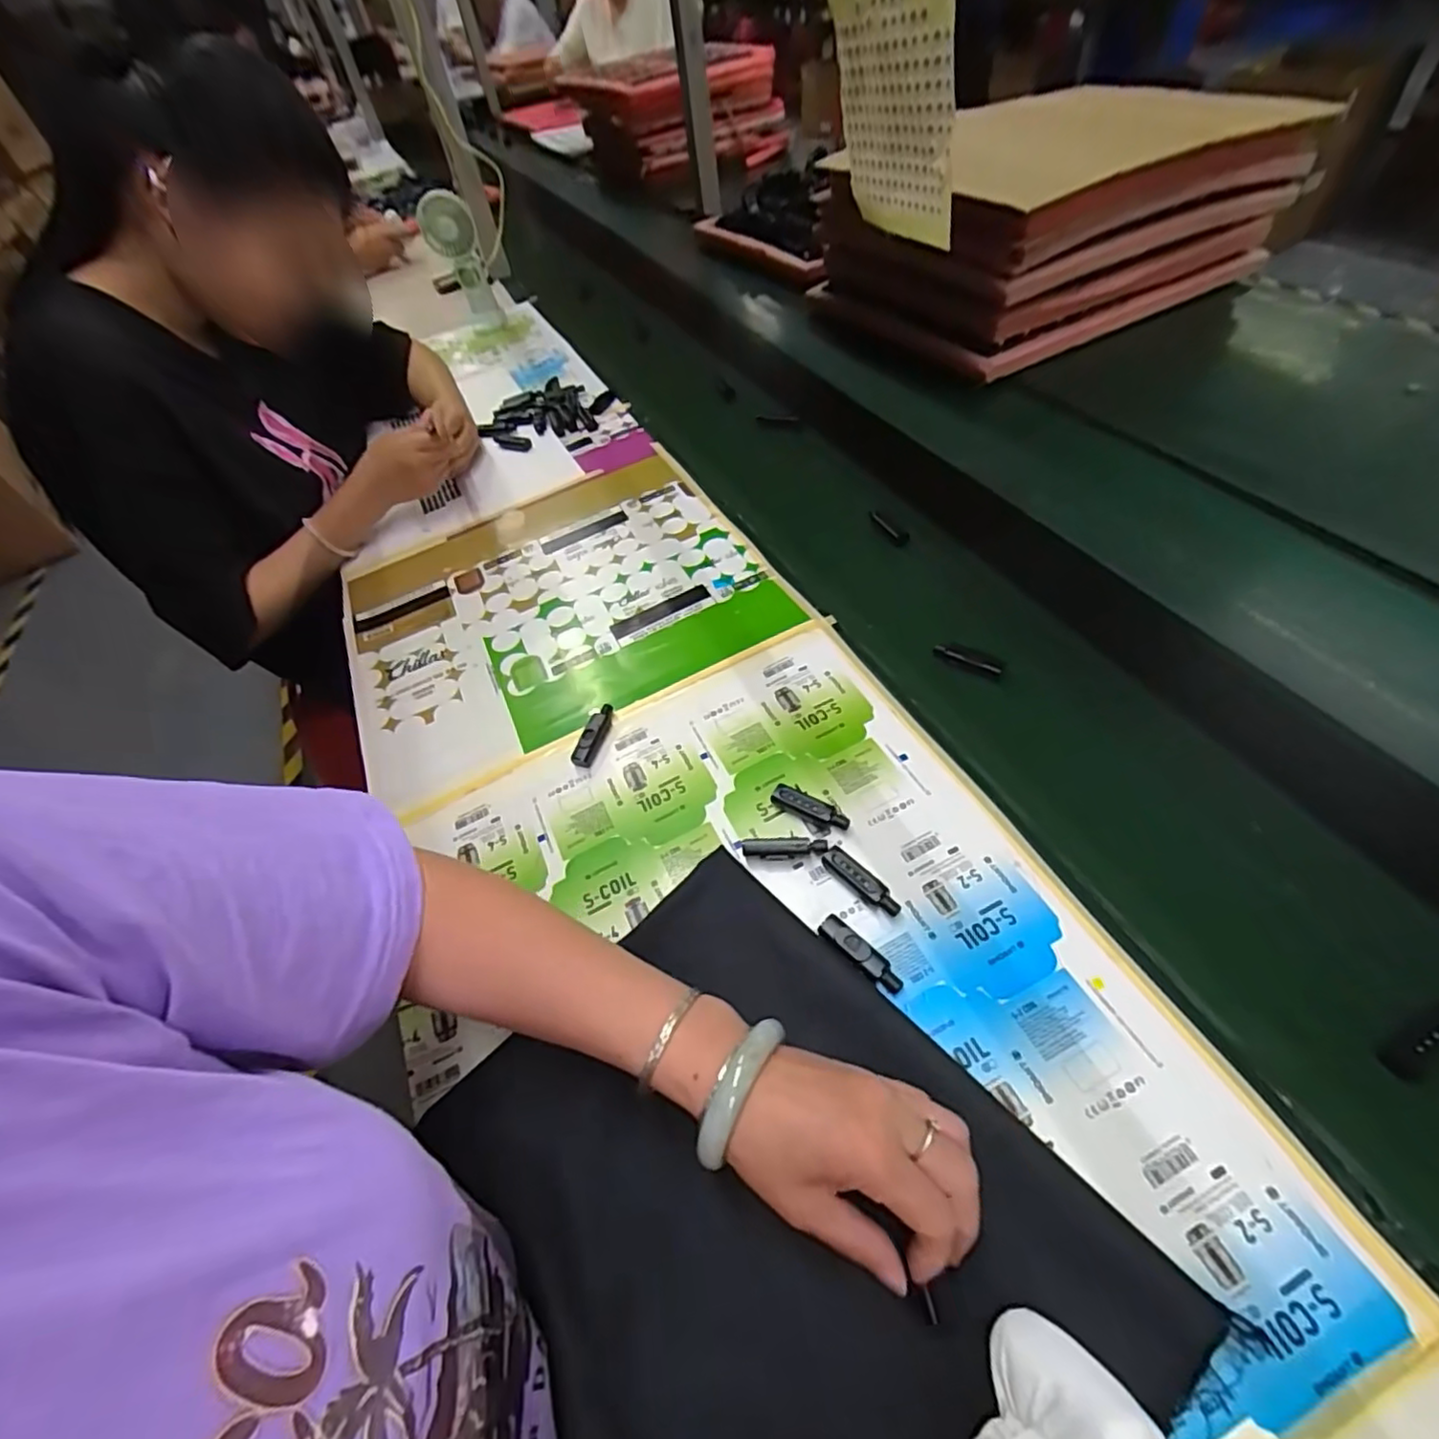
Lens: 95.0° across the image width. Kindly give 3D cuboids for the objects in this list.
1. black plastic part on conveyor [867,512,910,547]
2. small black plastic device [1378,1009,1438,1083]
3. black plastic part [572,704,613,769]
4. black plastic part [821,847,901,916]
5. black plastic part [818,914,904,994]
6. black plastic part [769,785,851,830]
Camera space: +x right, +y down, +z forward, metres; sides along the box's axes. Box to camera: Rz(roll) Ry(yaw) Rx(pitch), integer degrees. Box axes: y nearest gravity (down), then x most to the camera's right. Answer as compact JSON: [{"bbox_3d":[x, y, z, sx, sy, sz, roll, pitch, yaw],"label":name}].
[{"bbox_3d":[0.168,-0.191,0.653,0.016,0.011,0.050,-31,66,-19],"label":"black plastic part on conveyor"},{"bbox_3d":[0.357,0.162,0.330,0.050,0.004,0.017,-38,53,0],"label":"small black plastic device"},{"bbox_3d":[-0.100,0.012,0.530,0.015,0.017,0.055,15,52,19],"label":"black plastic part"},{"bbox_3d":[0.090,0.103,0.419,0.014,0.012,0.056,-34,54,-22],"label":"black plastic part"},{"bbox_3d":[0.084,0.139,0.392,0.056,0.009,0.015,34,60,30],"label":"black plastic part"},{"bbox_3d":[0.063,0.061,0.456,0.056,0.016,0.011,24,55,25],"label":"black plastic part"}]

